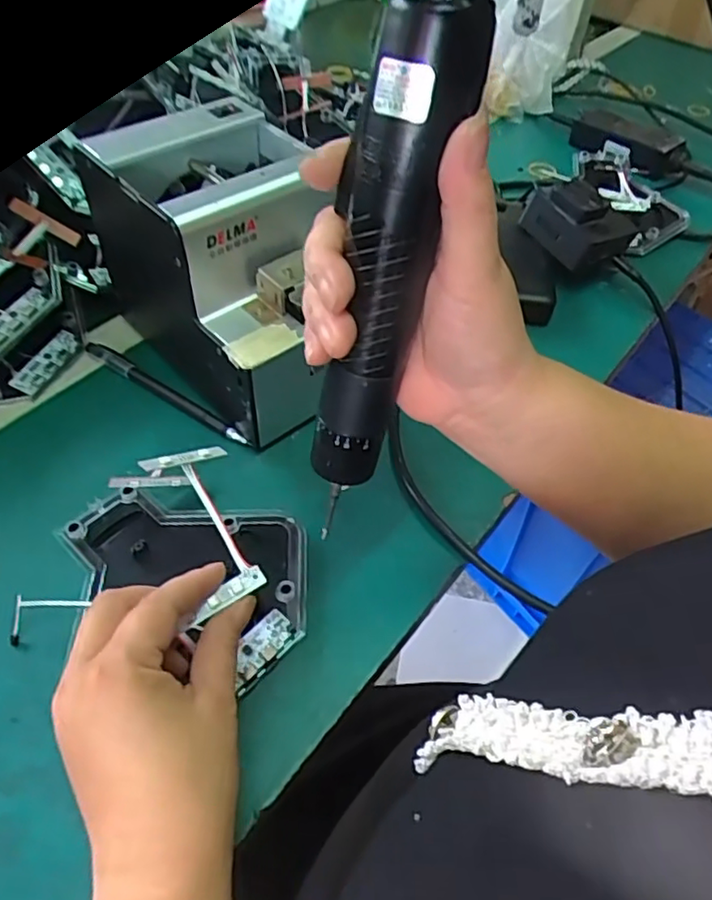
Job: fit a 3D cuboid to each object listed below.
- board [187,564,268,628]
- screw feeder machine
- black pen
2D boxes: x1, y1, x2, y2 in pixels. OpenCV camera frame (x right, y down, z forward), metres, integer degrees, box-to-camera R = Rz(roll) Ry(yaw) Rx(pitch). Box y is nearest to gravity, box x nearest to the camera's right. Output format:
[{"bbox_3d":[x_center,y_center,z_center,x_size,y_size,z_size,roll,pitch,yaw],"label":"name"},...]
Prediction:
[{"bbox_3d":[-0.064,0.072,0.316,0.040,0.005,0.012,-34,59,-20],"label":"board"},{"bbox_3d":[-0.084,-0.128,0.444,0.123,0.139,0.195,-29,57,-26],"label":"screw feeder machine"},{"bbox_3d":[-0.141,-0.044,0.463,0.160,0.008,0.010,30,53,21],"label":"black pen"}]

